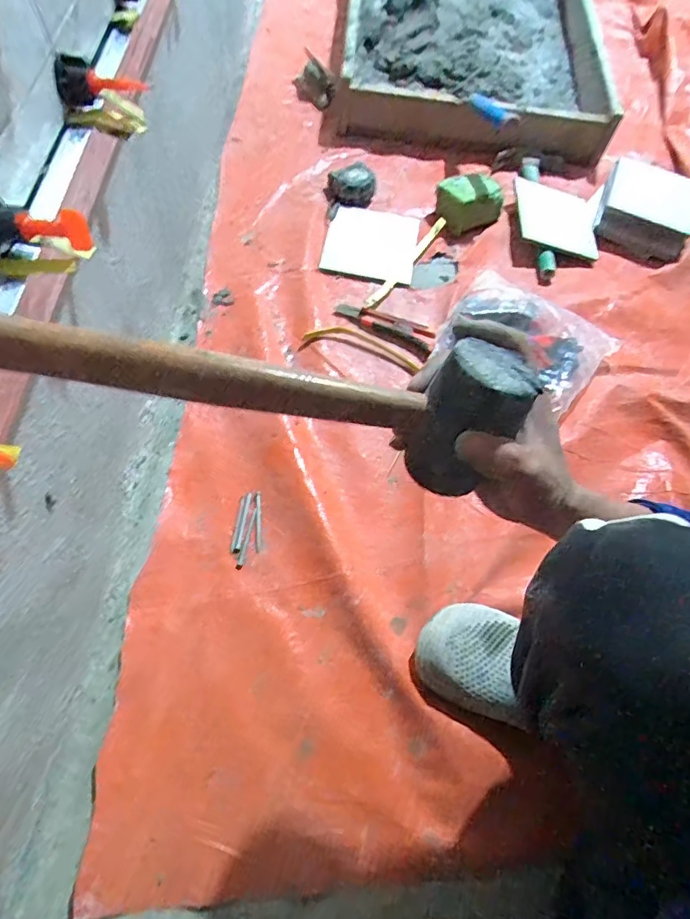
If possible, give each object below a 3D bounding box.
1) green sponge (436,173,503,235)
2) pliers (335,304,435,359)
[{"bbox_3d":[0.214,-0.452,0.909,0.122,0.055,0.096,-22,68,-14],"label":"green sponge"},{"bbox_3d":[0.065,-0.211,0.806,0.158,0.013,0.050,28,66,9],"label":"pliers"}]

